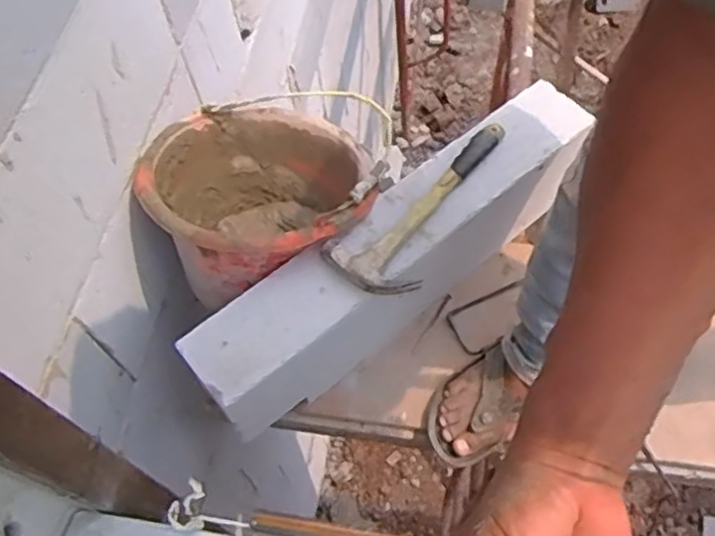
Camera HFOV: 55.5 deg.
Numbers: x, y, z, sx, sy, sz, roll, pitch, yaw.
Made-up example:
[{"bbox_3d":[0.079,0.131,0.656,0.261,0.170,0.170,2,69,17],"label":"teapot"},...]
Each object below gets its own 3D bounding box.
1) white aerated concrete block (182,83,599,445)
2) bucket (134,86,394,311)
[{"bbox_3d":[0.064,-0.010,0.884,0.586,0.191,0.109,-36,64,-16],"label":"white aerated concrete block"},{"bbox_3d":[-0.118,-0.091,0.885,0.267,0.207,0.257,-22,61,-9],"label":"bucket"}]

